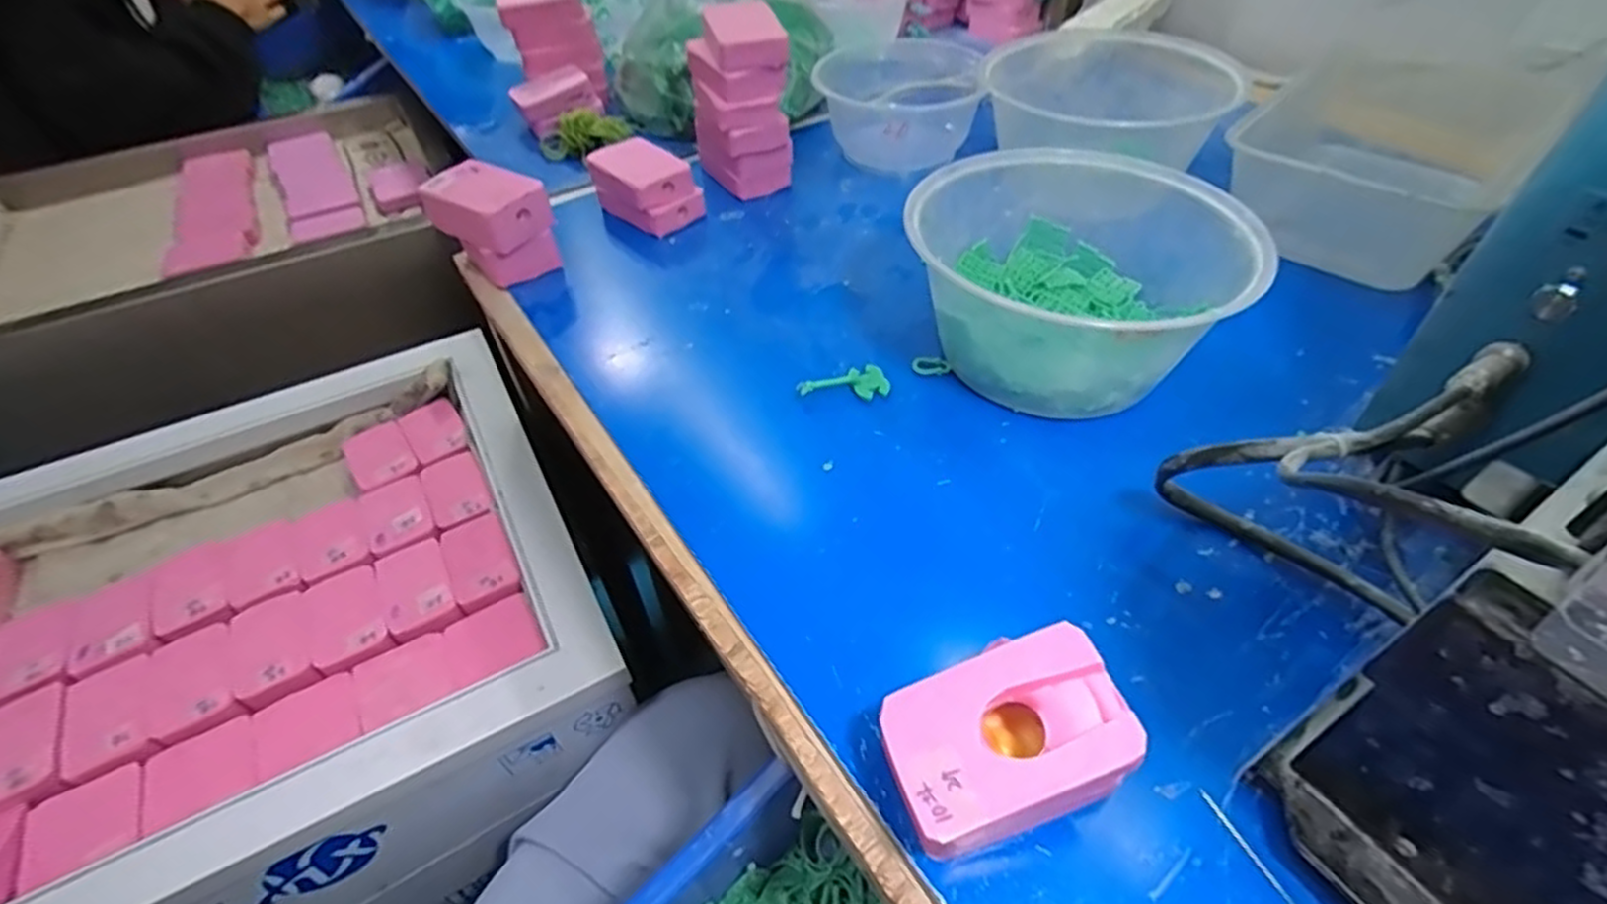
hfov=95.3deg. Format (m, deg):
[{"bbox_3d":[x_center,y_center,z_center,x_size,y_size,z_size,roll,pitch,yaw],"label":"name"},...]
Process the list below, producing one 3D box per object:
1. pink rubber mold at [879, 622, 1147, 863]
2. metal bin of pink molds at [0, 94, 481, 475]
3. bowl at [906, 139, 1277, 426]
[{"bbox_3d":[0.062,0.095,0.232,0.068,0.047,0.051,-13,47,-10],"label":"pink rubber mold"},{"bbox_3d":[-0.650,-0.208,0.818,0.488,0.162,0.385,-24,49,-19],"label":"metal bin of pink molds"},{"bbox_3d":[0.138,-0.088,0.384,0.163,0.075,0.158,-1,46,1],"label":"bowl"}]

